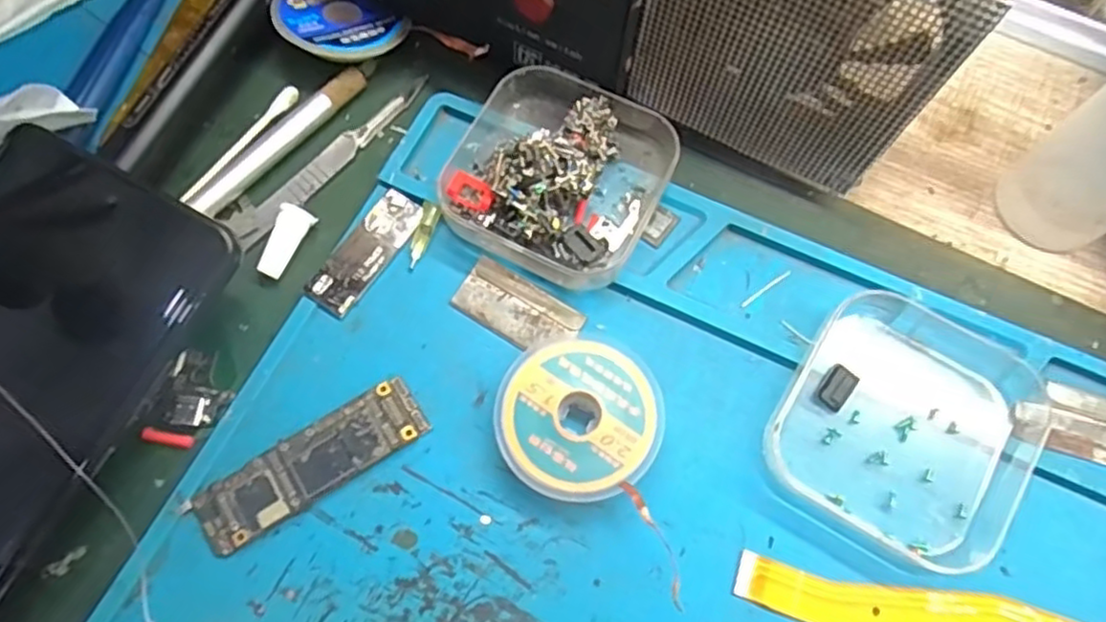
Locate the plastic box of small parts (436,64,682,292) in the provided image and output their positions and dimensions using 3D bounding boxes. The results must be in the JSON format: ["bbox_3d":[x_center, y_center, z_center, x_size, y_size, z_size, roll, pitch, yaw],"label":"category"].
[{"bbox_3d":[0.002,-0.045,0.214,0.063,0.023,0.064,27,71,8],"label":"plastic box of small parts"}]

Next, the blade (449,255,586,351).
[{"bbox_3d":[-0.011,0.000,0.209,0.038,0.004,0.019,30,78,10],"label":"blade"}]

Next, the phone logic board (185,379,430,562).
[{"bbox_3d":[-0.068,0.043,0.190,0.066,0.005,0.019,-32,74,-12],"label":"phone logic board"}]

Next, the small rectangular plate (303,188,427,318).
[{"bbox_3d":[-0.058,-0.019,0.214,0.016,0.004,0.044,33,72,10],"label":"small rectangular plate"}]

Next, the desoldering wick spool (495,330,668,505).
[{"bbox_3d":[0.007,0.030,0.192,0.044,0.013,0.045,0,70,-1],"label":"desoldering wick spool"}]

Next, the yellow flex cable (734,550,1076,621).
[{"bbox_3d":[0.100,0.081,0.179,0.100,0.004,0.016,11,70,3],"label":"yellow flex cable"}]

